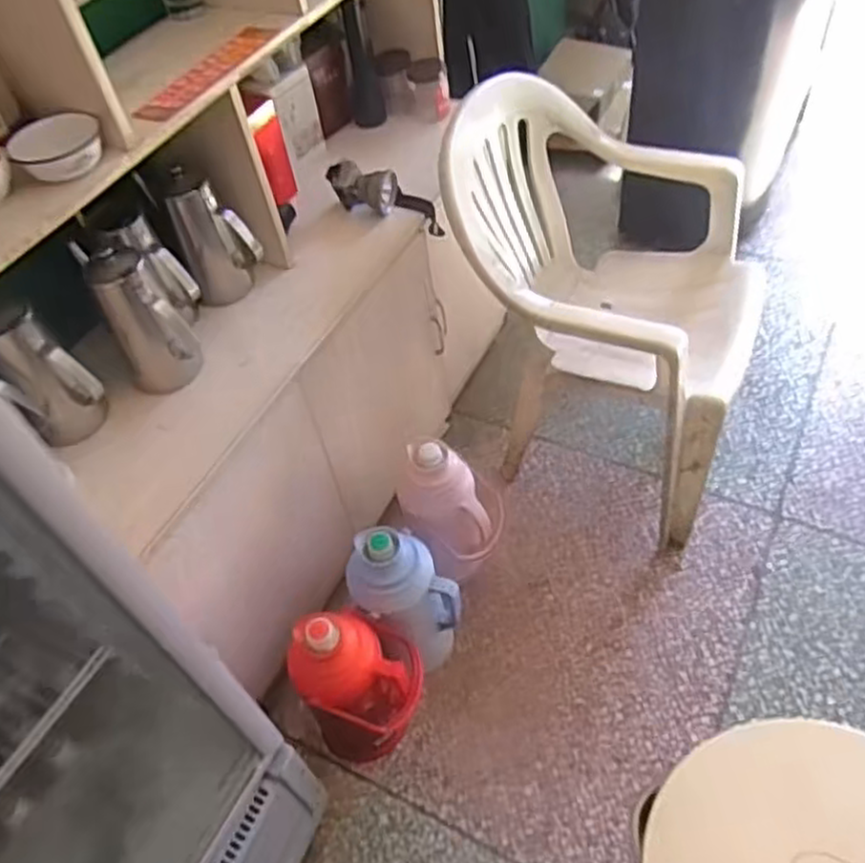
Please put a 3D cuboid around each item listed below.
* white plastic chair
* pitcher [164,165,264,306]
[{"bbox_3d":[0.335,-0.259,1.466,0.546,0.661,0.527,13,54,19],"label":"white plastic chair"},{"bbox_3d":[-0.356,-0.315,1.272,0.122,0.227,0.090,-19,50,-7],"label":"pitcher"}]

